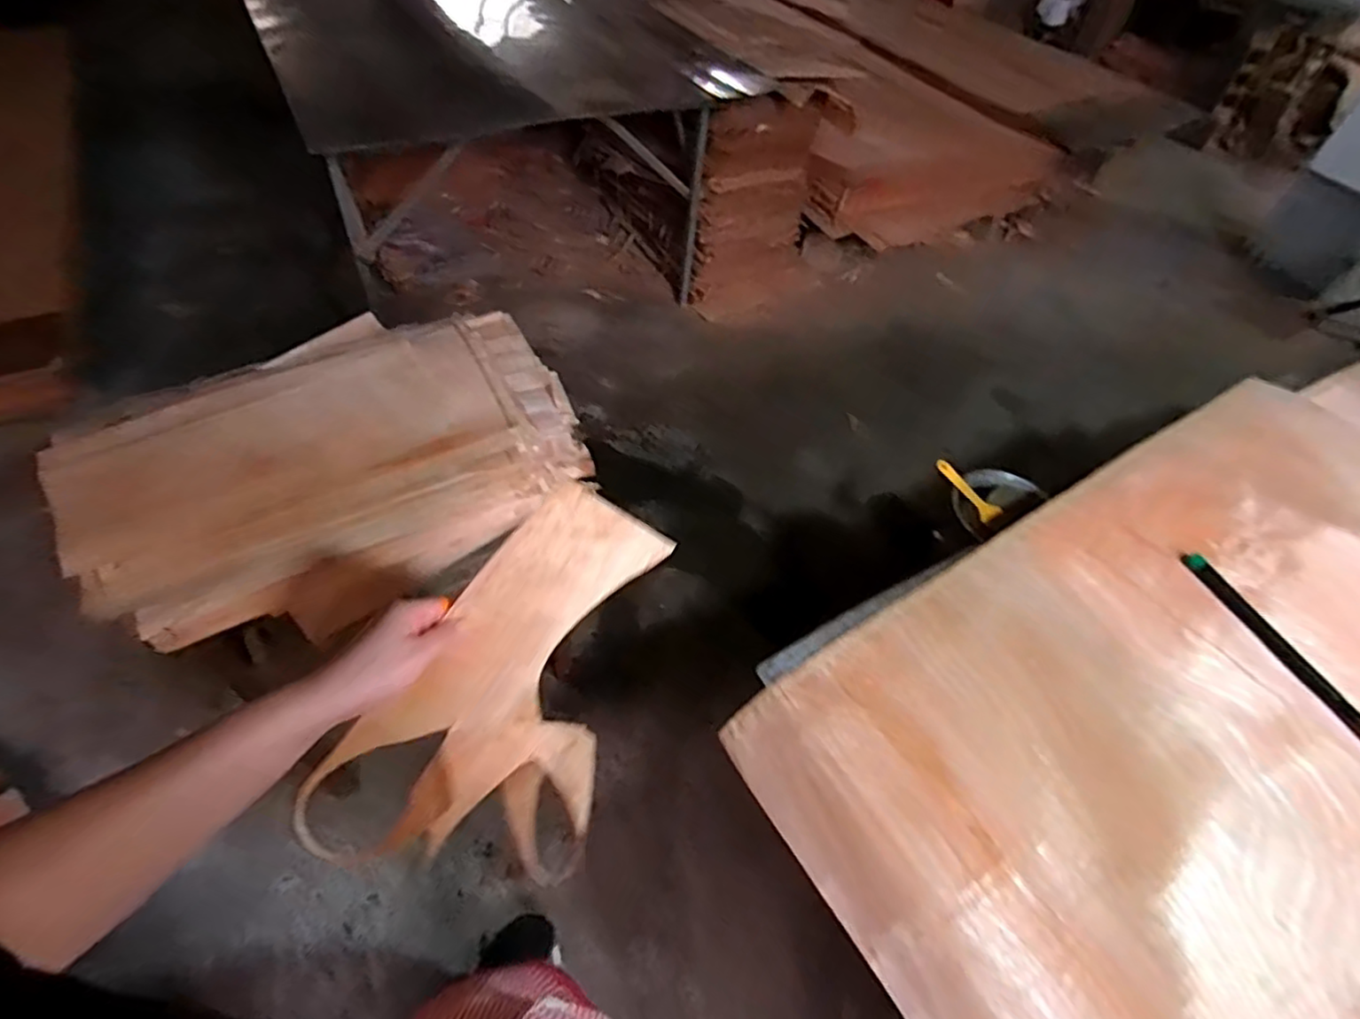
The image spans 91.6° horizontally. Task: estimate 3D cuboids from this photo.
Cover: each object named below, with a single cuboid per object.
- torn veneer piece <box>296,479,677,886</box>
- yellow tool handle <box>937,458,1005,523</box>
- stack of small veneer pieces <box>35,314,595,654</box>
[{"bbox_3d":[-0.130,0.165,0.575,0.059,0.232,0.359,36,95,45],"label":"torn veneer piece"},{"bbox_3d":[0.492,-0.035,1.130,0.039,0.020,0.134,-22,57,-20],"label":"yellow tool handle"},{"bbox_3d":[-0.513,-0.108,1.010,0.696,0.158,0.473,-30,59,-26],"label":"stack of small veneer pieces"}]

